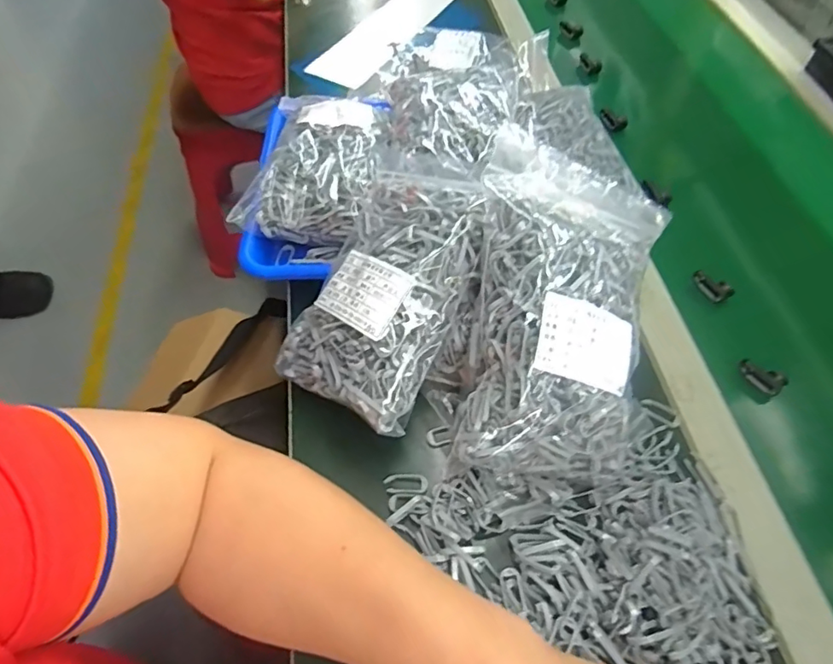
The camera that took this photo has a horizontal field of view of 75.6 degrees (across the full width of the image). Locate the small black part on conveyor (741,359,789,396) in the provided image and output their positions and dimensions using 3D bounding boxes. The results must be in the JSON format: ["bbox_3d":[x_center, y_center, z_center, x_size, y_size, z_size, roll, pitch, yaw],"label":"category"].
[{"bbox_3d":[0.285,0.036,0.443,0.018,0.011,0.035,-37,64,-23],"label":"small black part on conveyor"}]

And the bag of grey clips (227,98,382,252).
[{"bbox_3d":[-0.092,-0.166,0.513,0.115,0.053,0.179,7,56,4],"label":"bag of grey clips"}]

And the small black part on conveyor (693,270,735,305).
[{"bbox_3d":[0.273,-0.042,0.496,0.017,0.012,0.036,-38,65,-23],"label":"small black part on conveyor"}]

